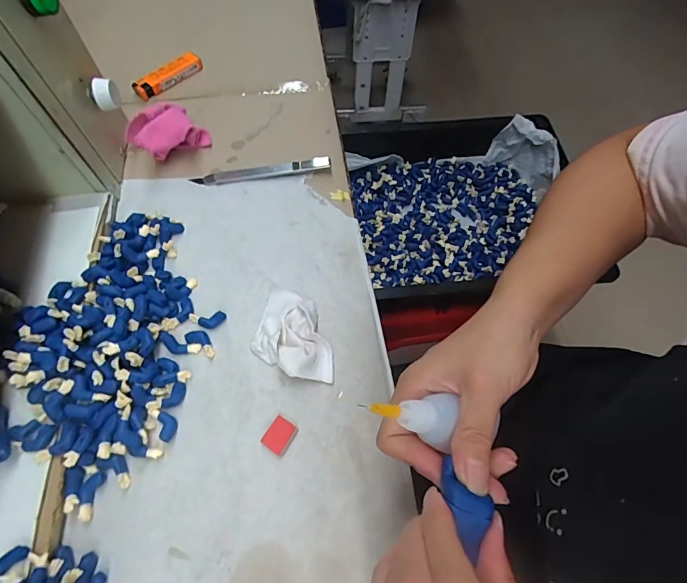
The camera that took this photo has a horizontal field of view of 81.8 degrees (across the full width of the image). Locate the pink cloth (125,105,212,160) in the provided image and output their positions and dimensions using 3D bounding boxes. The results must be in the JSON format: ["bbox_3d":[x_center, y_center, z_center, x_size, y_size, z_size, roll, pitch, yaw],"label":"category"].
[{"bbox_3d":[-0.174,-0.155,0.391,0.072,0.039,0.042,-24,66,-12],"label":"pink cloth"}]

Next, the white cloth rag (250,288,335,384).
[{"bbox_3d":[-0.036,0.032,0.309,0.067,0.019,0.066,14,64,7],"label":"white cloth rag"}]

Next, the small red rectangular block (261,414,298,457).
[{"bbox_3d":[-0.045,0.102,0.282,0.019,0.005,0.023,26,66,12],"label":"small red rectangular block"}]

